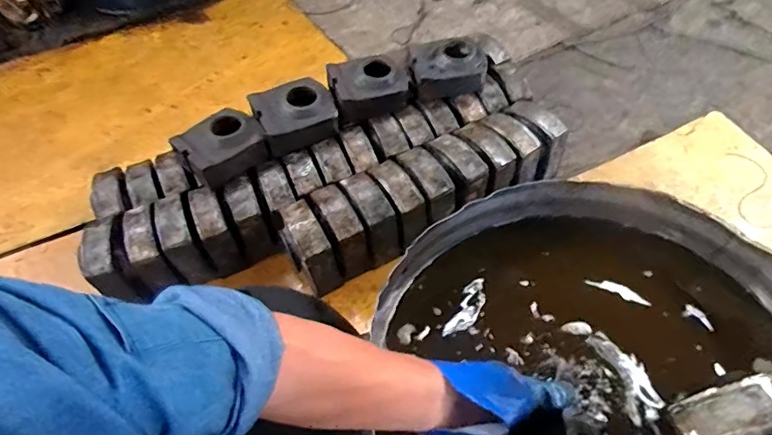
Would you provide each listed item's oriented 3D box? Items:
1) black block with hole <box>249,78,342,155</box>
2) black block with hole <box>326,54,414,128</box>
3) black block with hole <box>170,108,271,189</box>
[{"bbox_3d":[-0.226,-0.258,1.235,0.187,0.076,0.162,-22,53,-11],"label":"black block with hole"},{"bbox_3d":[-0.051,-0.336,1.270,0.200,0.083,0.159,-22,53,-11],"label":"black block with hole"},{"bbox_3d":[-0.387,-0.167,1.186,0.184,0.076,0.174,-35,57,-20],"label":"black block with hole"}]

